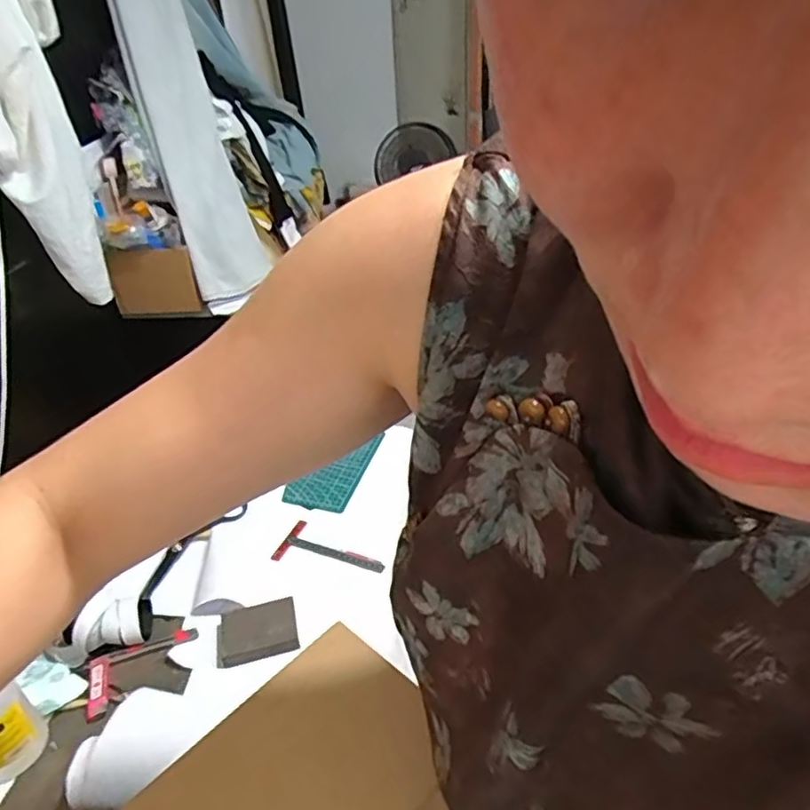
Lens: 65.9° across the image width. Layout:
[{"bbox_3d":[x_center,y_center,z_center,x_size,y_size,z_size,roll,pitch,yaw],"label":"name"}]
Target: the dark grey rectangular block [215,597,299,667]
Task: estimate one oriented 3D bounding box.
[{"bbox_3d":[-0.195,0.293,0.814,0.105,0.026,0.071,-12,36,-10],"label":"dark grey rectangular block"}]

